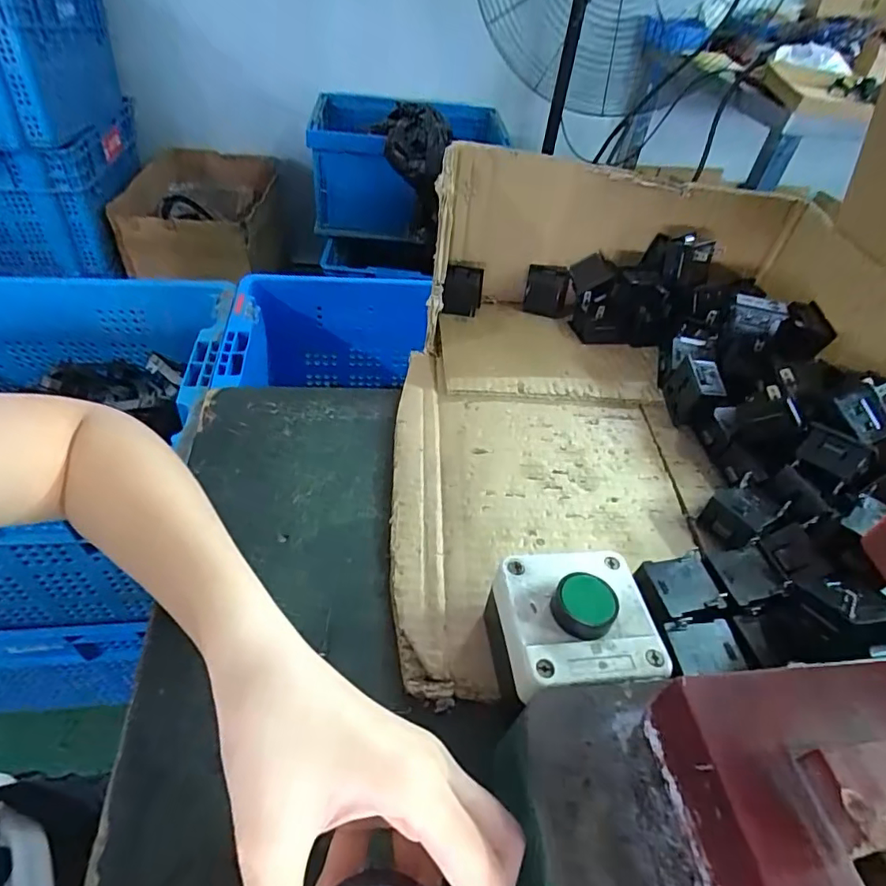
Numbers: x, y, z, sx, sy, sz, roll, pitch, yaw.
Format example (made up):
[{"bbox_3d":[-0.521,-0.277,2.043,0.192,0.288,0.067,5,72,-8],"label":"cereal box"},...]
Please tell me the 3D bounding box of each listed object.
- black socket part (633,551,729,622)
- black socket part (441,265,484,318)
[{"bbox_3d":[0.131,0.086,0.306,0.042,0.026,0.033,-7,47,-14],"label":"black socket part"},{"bbox_3d":[0.018,-0.143,0.510,0.036,0.043,0.022,4,46,-3],"label":"black socket part"}]

